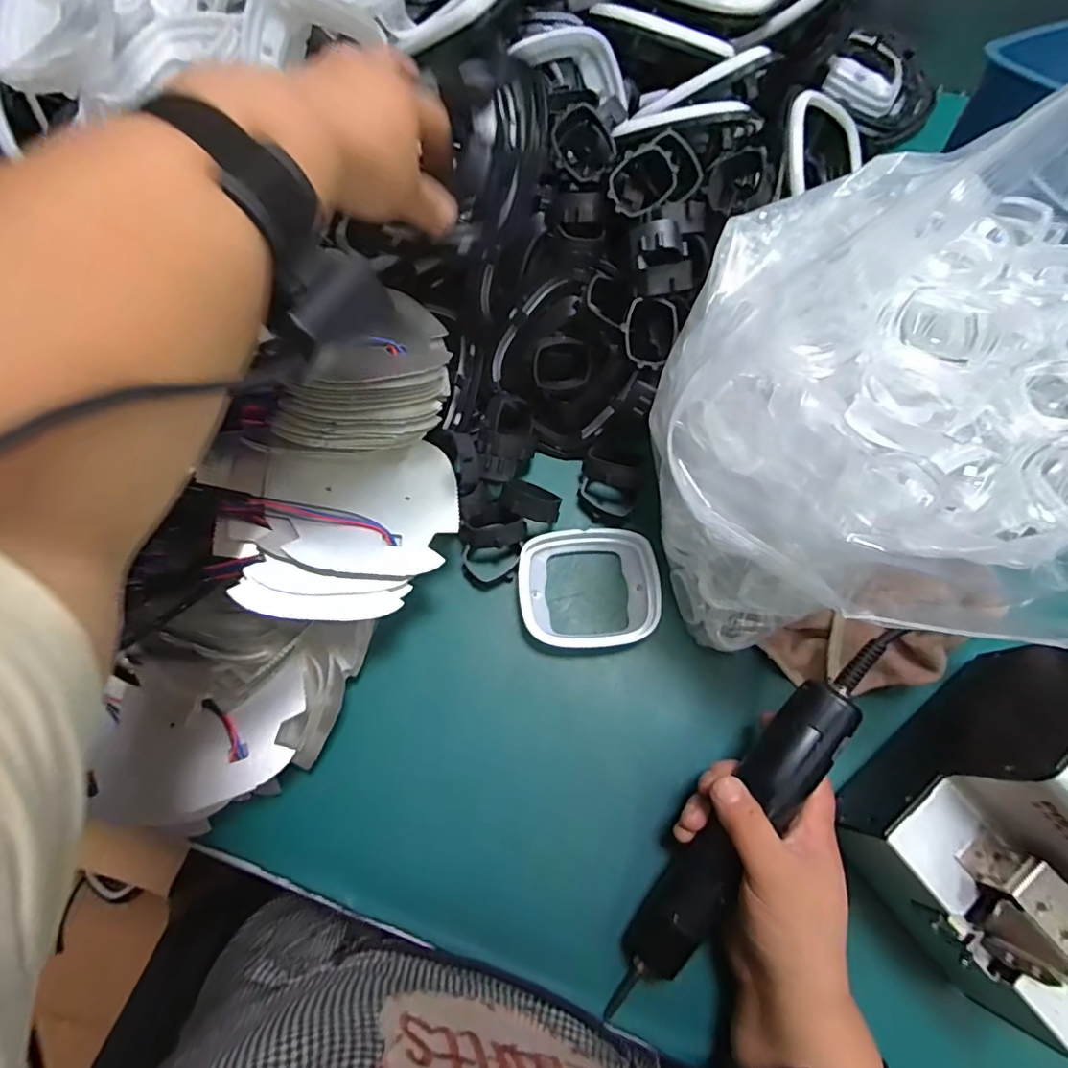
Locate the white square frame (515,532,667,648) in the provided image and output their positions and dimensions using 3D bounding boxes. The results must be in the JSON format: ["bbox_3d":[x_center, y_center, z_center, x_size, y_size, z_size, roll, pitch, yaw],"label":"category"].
[{"bbox_3d":[0.043,0.042,0.417,0.105,0.022,0.087,-3,69,-1],"label":"white square frame"}]

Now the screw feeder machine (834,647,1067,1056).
[{"bbox_3d":[0.294,0.164,0.301,0.173,0.141,0.126,-33,72,-12],"label":"screw feeder machine"}]

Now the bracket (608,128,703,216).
[{"bbox_3d":[0.088,-0.252,0.381,0.047,0.028,0.071,30,72,11],"label":"bracket"}]

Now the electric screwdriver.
[{"bbox_3d":[0.132,0.170,0.330,0.035,0.039,0.285,34,93,12],"label":"electric screwdriver"}]

